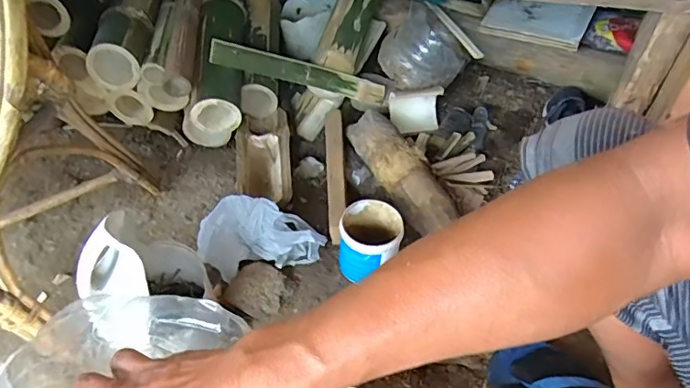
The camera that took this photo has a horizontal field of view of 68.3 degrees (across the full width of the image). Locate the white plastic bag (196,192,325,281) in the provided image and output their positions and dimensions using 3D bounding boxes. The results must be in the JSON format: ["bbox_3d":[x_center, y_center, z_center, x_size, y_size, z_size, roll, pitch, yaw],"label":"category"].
[{"bbox_3d":[-0.136,0.072,0.817,0.200,0.116,0.087,-9,50,-3],"label":"white plastic bag"}]

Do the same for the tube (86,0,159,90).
[{"bbox_3d":[-0.415,-0.331,0.988,0.099,0.074,0.264,-1,48,-1],"label":"tube"}]

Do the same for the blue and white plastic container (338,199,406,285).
[{"bbox_3d":[0.041,0.077,0.803,0.096,0.095,0.103,6,51,10],"label":"blue and white plastic container"}]

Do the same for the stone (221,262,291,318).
[{"bbox_3d":[-0.137,0.147,0.786,0.086,0.032,0.075,17,50,15],"label":"stone"}]

